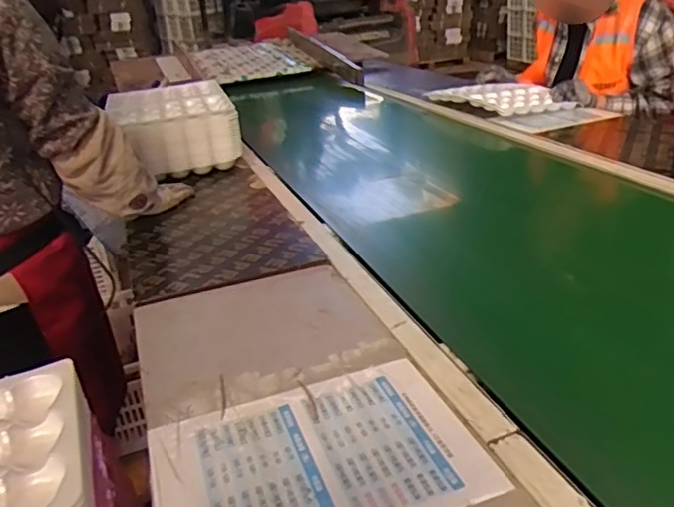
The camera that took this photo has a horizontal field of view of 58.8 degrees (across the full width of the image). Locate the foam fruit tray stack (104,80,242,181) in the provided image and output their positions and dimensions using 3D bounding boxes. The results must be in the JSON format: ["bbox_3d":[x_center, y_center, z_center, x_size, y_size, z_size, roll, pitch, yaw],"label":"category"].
[{"bbox_3d":[-0.421,-0.323,1.538,0.283,0.145,0.465,-13,26,-14],"label":"foam fruit tray stack"}]

